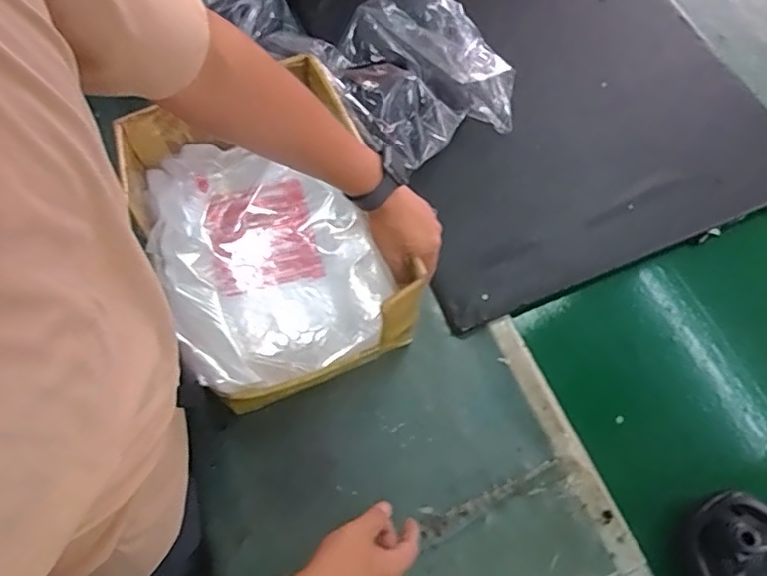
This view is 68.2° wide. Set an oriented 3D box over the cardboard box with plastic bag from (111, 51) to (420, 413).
[{"bbox_3d":[-0.153,-0.066,0.816,0.303,0.176,0.400,-16,69,-6],"label":"cardboard box with plastic bag"}]

